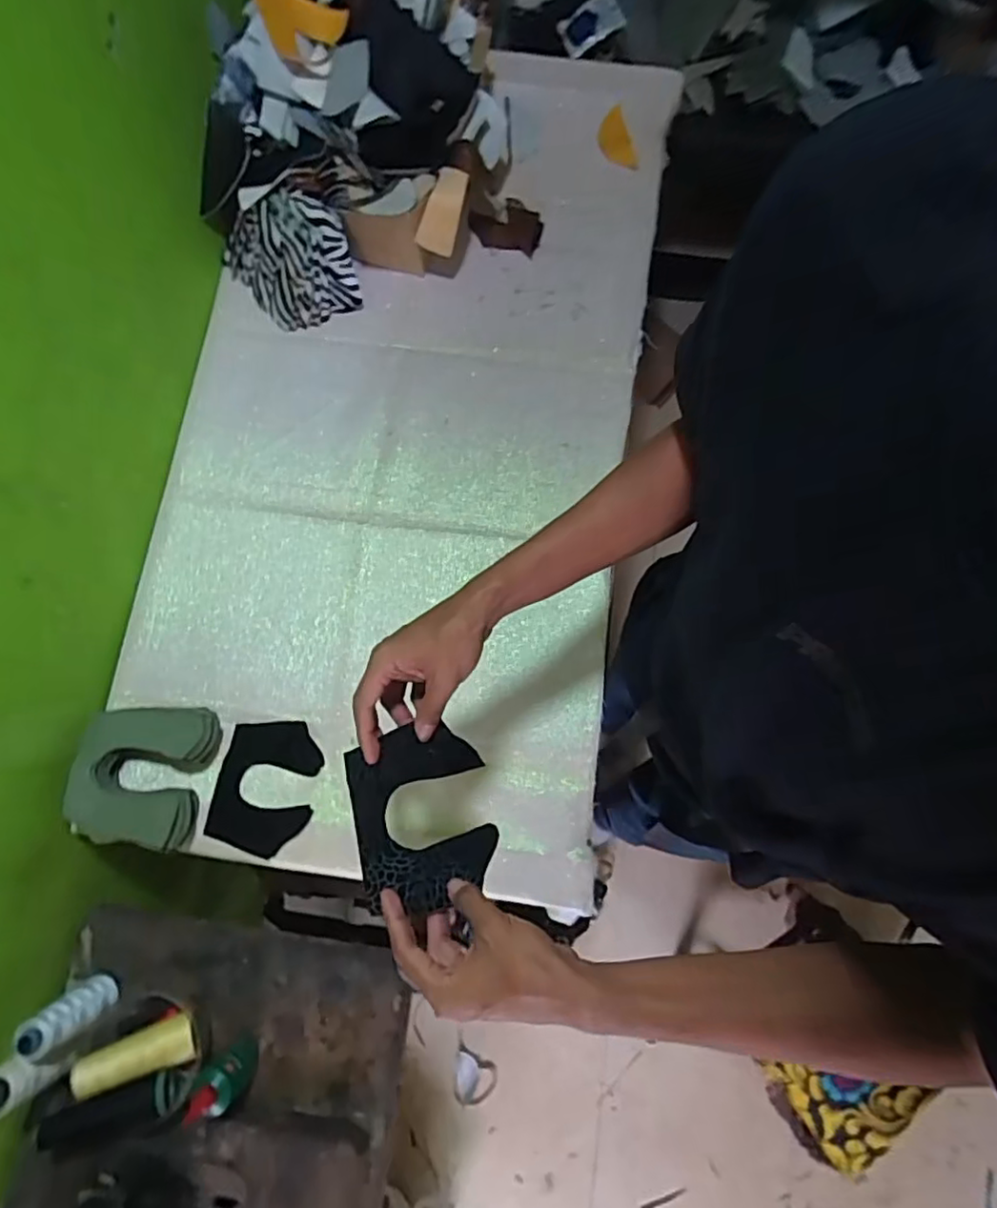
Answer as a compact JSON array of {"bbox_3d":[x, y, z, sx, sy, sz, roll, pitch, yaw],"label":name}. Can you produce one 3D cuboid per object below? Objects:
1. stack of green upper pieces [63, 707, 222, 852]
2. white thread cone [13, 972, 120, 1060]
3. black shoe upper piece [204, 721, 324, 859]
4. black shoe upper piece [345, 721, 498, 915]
[{"bbox_3d":[-0.410,0.194,0.728,0.133,0.078,0.155,9,79,2],"label":"stack of green upper pieces"},{"bbox_3d":[-0.446,0.426,0.652,0.035,0.115,0.037,0,79,0],"label":"white thread cone"},{"bbox_3d":[-0.282,0.219,0.756,0.117,0.005,0.151,9,72,0],"label":"black shoe upper piece"},{"bbox_3d":[-0.060,0.169,0.503,0.108,0.024,0.131,-10,75,-13],"label":"black shoe upper piece"}]

